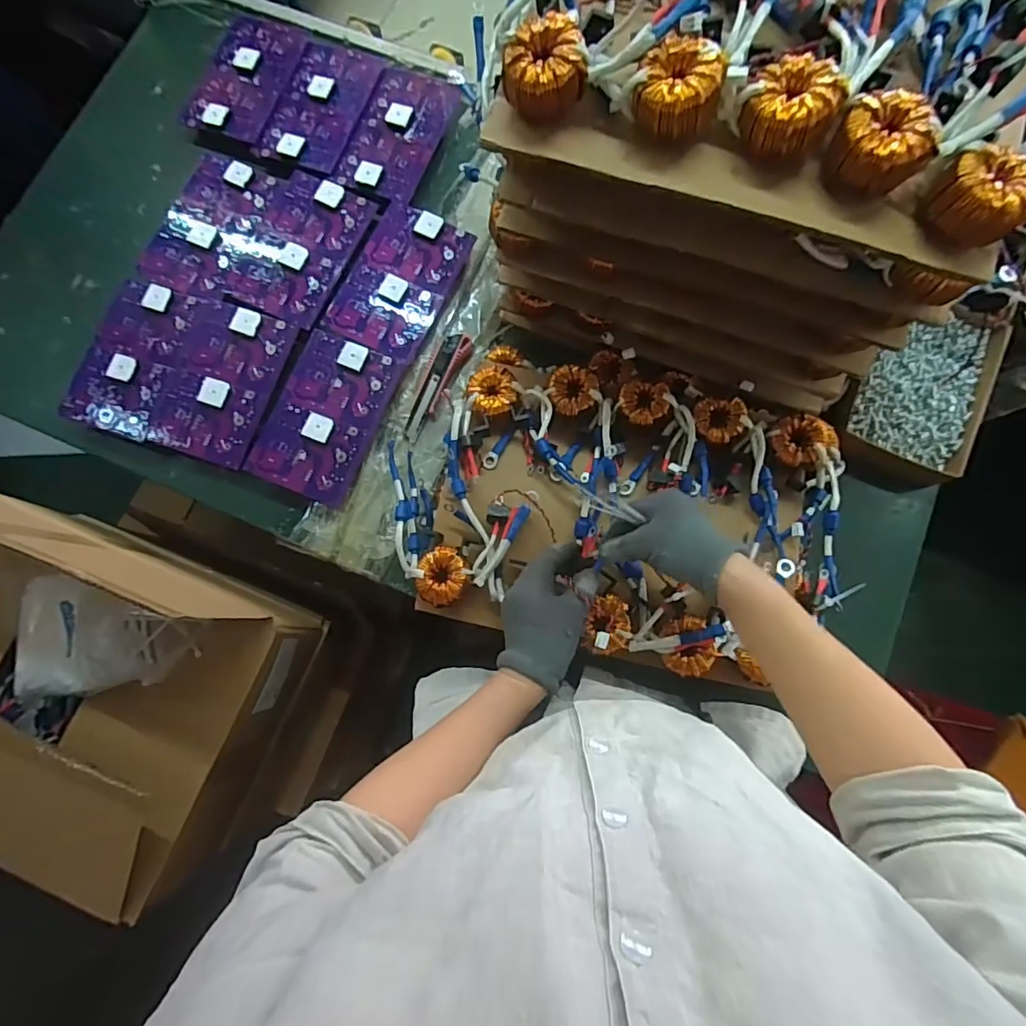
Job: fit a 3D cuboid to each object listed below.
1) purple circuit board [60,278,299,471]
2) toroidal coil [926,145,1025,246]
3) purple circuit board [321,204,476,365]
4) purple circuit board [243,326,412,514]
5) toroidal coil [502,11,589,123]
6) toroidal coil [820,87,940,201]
[{"bbox_3d":[-0.421,-0.181,0.655,0.246,0.018,0.196,17,81,4],"label":"purple circuit board"},{"bbox_3d":[0.330,-0.220,0.365,0.059,0.035,0.055,0,80,1],"label":"toroidal coil"},{"bbox_3d":[-0.147,-0.302,0.669,0.127,0.015,0.196,24,81,5],"label":"purple circuit board"},{"bbox_3d":[-0.233,-0.121,0.638,0.126,0.012,0.195,21,81,5],"label":"purple circuit board"},{"bbox_3d":[0.022,-0.328,0.388,0.058,0.037,0.058,0,80,1],"label":"toroidal coil"},{"bbox_3d":[0.259,-0.258,0.370,0.056,0.039,0.057,0,80,1],"label":"toroidal coil"}]

